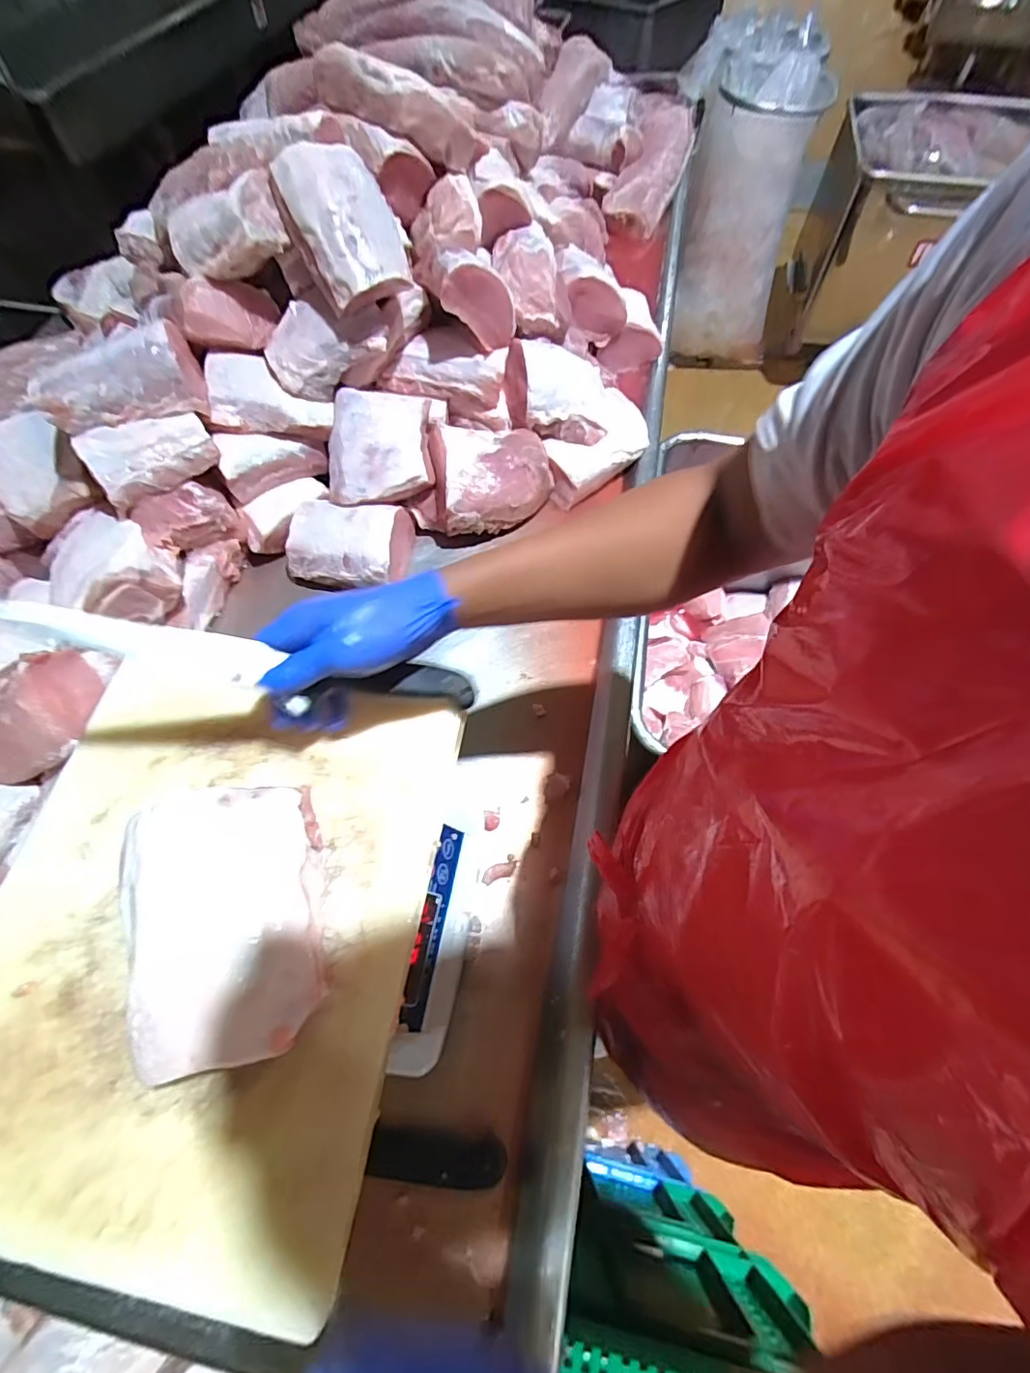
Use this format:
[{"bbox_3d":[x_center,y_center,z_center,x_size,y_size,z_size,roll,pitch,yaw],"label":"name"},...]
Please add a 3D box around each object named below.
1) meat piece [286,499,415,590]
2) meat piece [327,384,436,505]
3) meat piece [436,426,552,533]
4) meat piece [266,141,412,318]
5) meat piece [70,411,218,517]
[{"bbox_3d":[-0.227,-0.190,0.735,0.157,0.069,0.111,4,63,4],"label":"meat piece"},{"bbox_3d":[-0.185,-0.319,0.741,0.139,0.070,0.147,-8,87,4],"label":"meat piece"},{"bbox_3d":[-0.023,-0.291,0.743,0.147,0.087,0.135,-3,62,0],"label":"meat piece"},{"bbox_3d":[-0.202,-0.550,0.650,0.112,0.079,0.169,-39,104,-43],"label":"meat piece"},{"bbox_3d":[-0.438,-0.279,0.651,0.138,0.053,0.073,-26,65,-12],"label":"meat piece"}]

